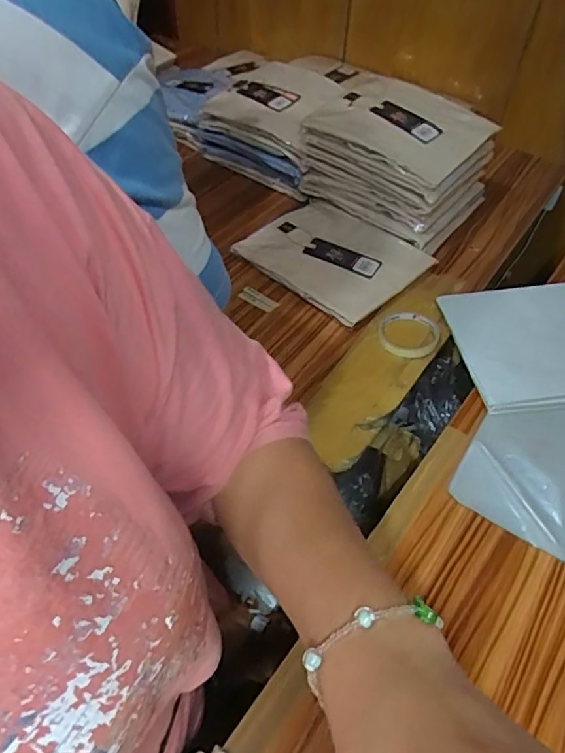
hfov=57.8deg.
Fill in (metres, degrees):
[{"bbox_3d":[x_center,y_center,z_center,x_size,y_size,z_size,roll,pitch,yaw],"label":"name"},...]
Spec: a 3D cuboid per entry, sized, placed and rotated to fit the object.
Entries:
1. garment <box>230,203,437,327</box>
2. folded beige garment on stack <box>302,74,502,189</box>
[{"bbox_3d":[0.082,-0.197,0.811,0.254,0.028,0.205,35,57,24],"label":"garment"},{"bbox_3d":[0.188,-0.413,0.816,0.249,0.046,0.211,34,56,21],"label":"folded beige garment on stack"}]

